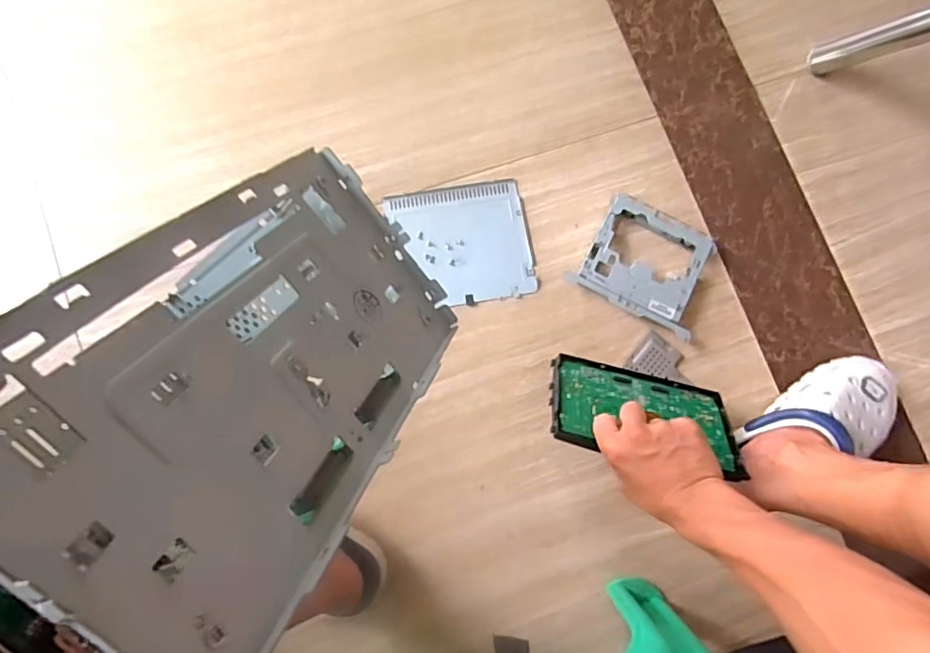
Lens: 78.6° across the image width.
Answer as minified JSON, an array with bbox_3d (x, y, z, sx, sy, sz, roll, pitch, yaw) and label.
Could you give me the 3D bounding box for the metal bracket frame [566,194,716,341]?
[{"bbox_3d":[0.236,-0.081,0.735,0.157,0.035,0.138,28,83,2],"label":"metal bracket frame"}]

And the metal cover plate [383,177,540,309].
[{"bbox_3d":[-0.001,-0.108,0.737,0.175,0.009,0.156,-9,83,-3],"label":"metal cover plate"}]

